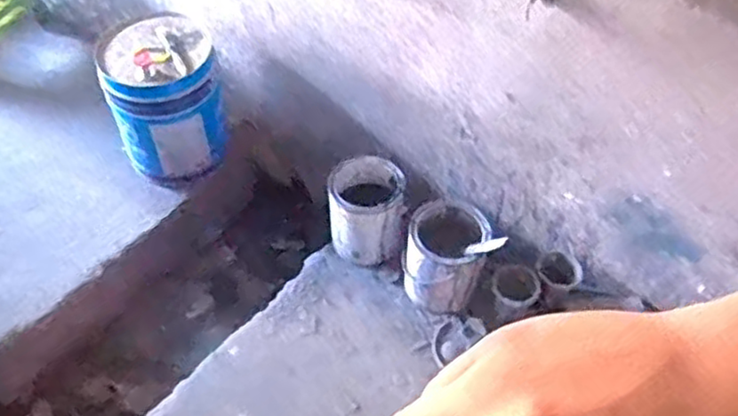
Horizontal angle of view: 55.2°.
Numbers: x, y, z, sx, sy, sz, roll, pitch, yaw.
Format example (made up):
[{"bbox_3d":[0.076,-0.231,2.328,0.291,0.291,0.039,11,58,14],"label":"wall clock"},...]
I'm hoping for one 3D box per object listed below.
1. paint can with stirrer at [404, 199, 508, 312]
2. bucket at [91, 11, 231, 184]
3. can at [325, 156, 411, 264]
[{"bbox_3d":[0.169,0.094,1.525,0.181,0.211,0.177,10,51,8],"label":"paint can with stirrer"},{"bbox_3d":[-0.494,-0.258,1.757,0.271,0.367,0.245,-14,52,-12],"label":"bucket"},{"bbox_3d":[-0.004,0.008,1.637,0.165,0.190,0.173,0,50,0],"label":"can"}]

